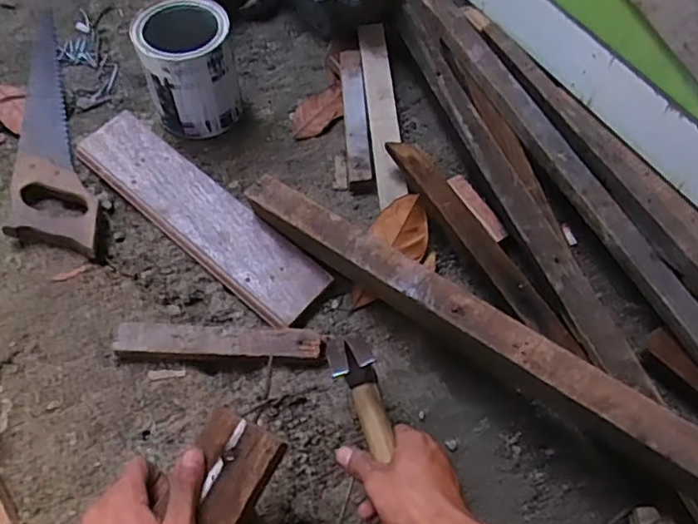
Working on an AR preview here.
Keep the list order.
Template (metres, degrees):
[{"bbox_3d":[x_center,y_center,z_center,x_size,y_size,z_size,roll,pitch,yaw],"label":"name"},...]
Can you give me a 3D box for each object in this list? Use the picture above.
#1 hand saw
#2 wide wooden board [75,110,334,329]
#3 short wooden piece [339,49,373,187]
[{"bbox_3d":[-0.368,-0.183,0.746,0.084,0.033,0.402,-11,62,-10],"label":"hand saw"},{"bbox_3d":[-0.174,-0.056,0.699,0.348,0.018,0.084,38,65,16],"label":"wide wooden board"},{"bbox_3d":[0.007,-0.183,0.773,0.028,0.035,0.211,-1,61,-5],"label":"short wooden piece"}]

